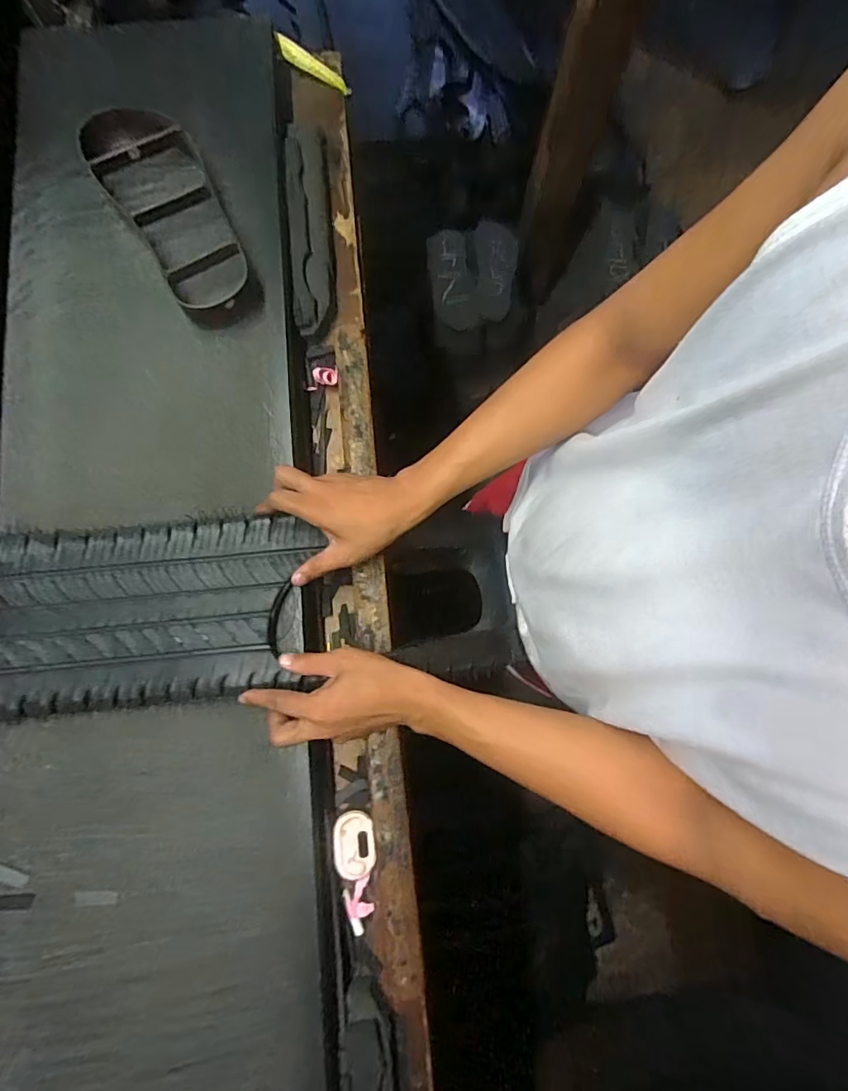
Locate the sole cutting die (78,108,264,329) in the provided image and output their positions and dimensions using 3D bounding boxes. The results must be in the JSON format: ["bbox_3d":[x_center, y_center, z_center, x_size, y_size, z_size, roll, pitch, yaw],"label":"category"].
[{"bbox_3d":[-0.275,-0.368,0.557,0.104,0.057,0.272,-33,82,-7],"label":"sole cutting die"}]

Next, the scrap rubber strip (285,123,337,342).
[{"bbox_3d":[-0.142,-0.401,0.622,0.050,0.035,0.299,-4,79,-2],"label":"scrap rubber strip"}]

